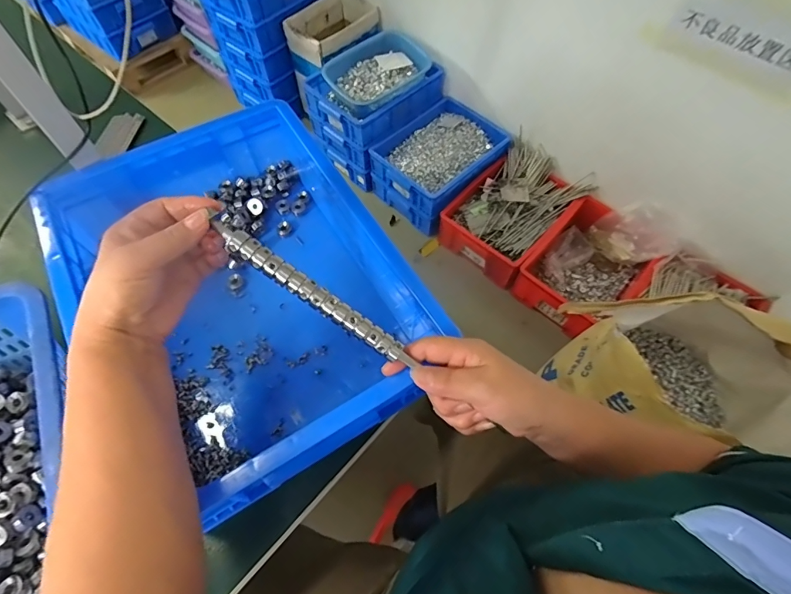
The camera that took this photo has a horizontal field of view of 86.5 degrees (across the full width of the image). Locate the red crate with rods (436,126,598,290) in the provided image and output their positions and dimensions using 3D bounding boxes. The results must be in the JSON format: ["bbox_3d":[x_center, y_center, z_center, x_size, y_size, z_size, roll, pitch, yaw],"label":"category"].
[{"bbox_3d":[0.398,-0.305,1.424,0.324,0.162,0.482,36,66,17],"label":"red crate with rods"}]

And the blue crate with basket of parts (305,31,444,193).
[{"bbox_3d":[-0.079,-0.712,1.567,0.332,0.294,0.424,38,67,18],"label":"blue crate with basket of parts"}]

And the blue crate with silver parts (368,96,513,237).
[{"bbox_3d":[0.162,-0.496,1.544,0.339,0.176,0.453,39,67,18],"label":"blue crate with silver parts"}]

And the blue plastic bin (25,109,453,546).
[{"bbox_3d":[-0.168,-0.017,0.467,0.290,0.108,0.409,-29,65,-16],"label":"blue plastic bin"}]

